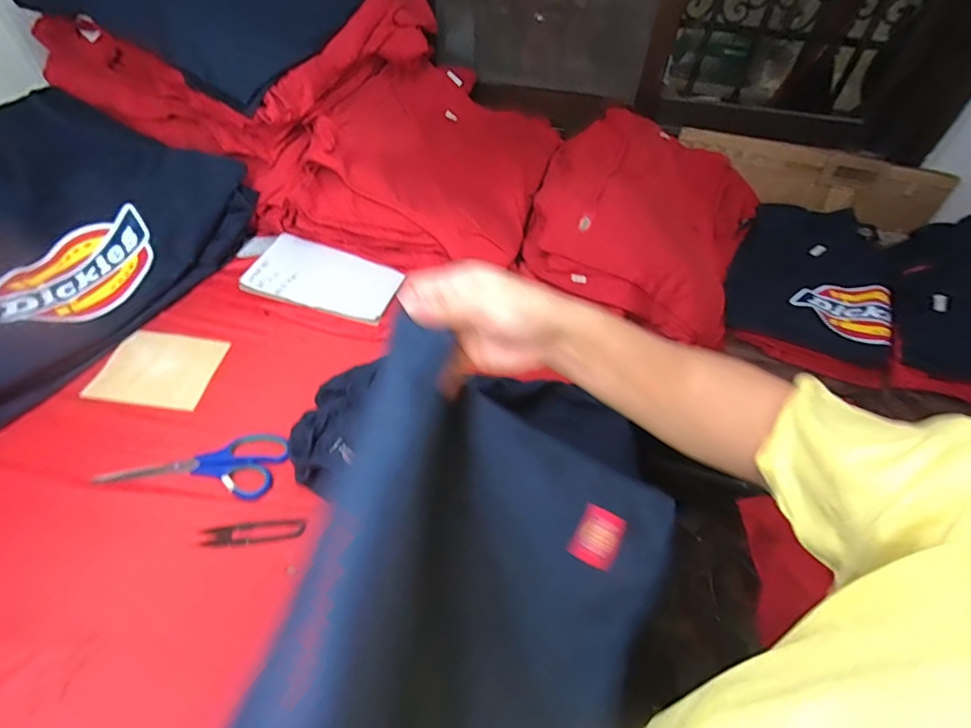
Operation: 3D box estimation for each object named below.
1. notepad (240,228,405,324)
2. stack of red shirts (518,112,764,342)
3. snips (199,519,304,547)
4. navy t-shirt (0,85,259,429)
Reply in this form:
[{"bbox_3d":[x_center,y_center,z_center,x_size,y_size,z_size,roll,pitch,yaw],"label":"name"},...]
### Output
[{"bbox_3d":[-0.235,-0.130,0.711,0.207,0.009,0.130,17,51,3],"label":"notepad"},{"bbox_3d":[0.312,-0.288,0.888,0.396,0.072,0.521,32,59,-2],"label":"stack of red shirts"},{"bbox_3d":[-0.231,0.168,0.479,0.094,0.010,0.021,-5,48,-9],"label":"snips"},{"bbox_3d":[-0.567,-0.140,0.602,0.341,0.129,0.472,21,50,14],"label":"navy t-shirt"}]

